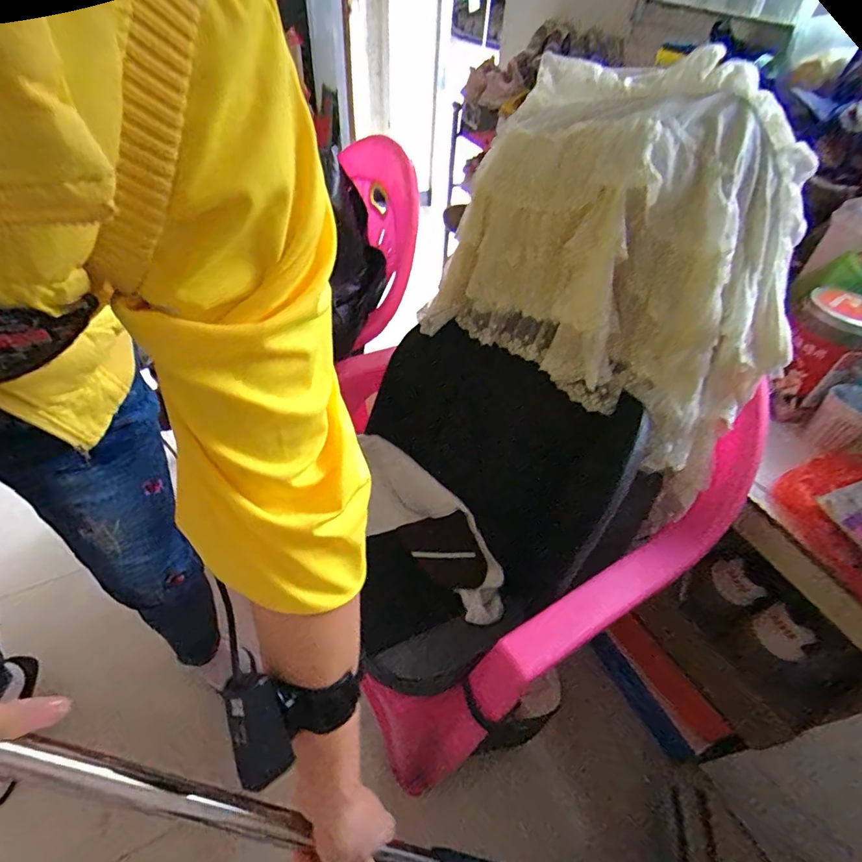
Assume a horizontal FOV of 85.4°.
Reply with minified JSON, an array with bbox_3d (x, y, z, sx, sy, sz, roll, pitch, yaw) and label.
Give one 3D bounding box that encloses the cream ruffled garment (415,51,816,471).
[{"bbox_3d":[0.215,-0.210,0.564,0.179,0.315,0.427,-31,57,-29],"label":"cream ruffled garment"}]

